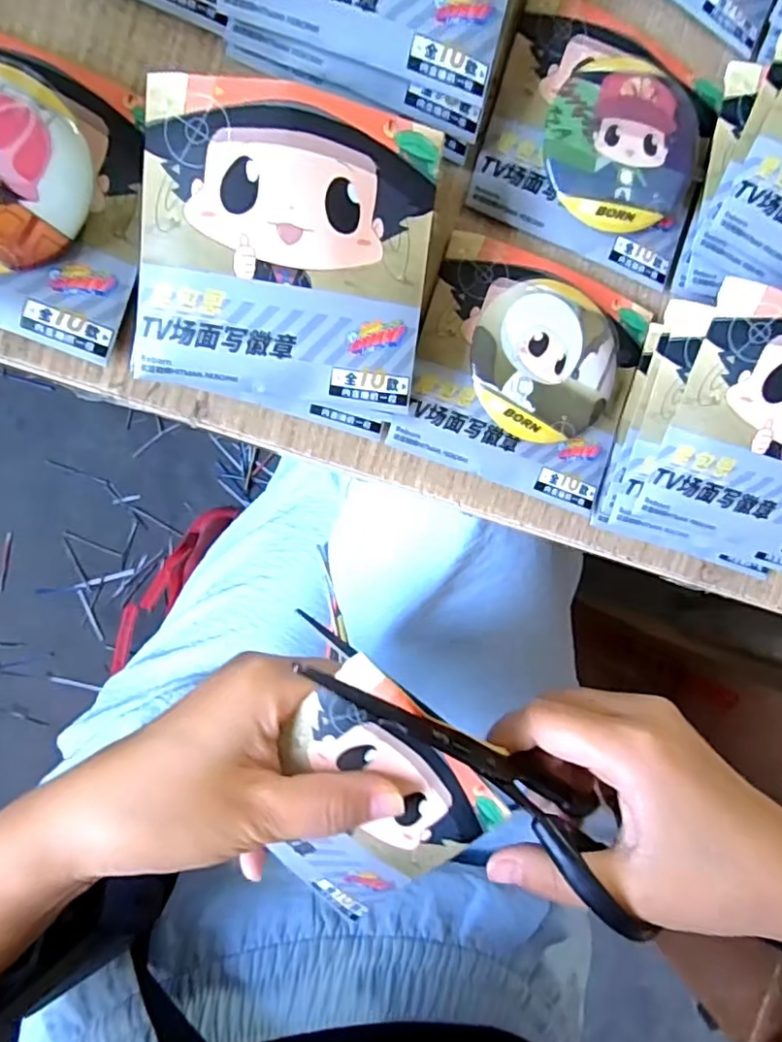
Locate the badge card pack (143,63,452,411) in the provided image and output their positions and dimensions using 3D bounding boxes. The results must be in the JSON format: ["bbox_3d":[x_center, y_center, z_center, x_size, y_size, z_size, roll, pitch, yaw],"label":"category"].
[{"bbox_3d":[-0.030,-0.078,0.174,0.082,0.008,0.081,6,104,-10],"label":"badge card pack"}]

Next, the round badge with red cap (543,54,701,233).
[{"bbox_3d":[0.081,-0.134,0.213,0.054,0.012,0.058,-1,94,-13],"label":"round badge with red cap"}]

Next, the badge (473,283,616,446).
[{"bbox_3d":[0.055,-0.057,0.213,0.053,0.010,0.055,-1,94,-13],"label":"badge"}]

